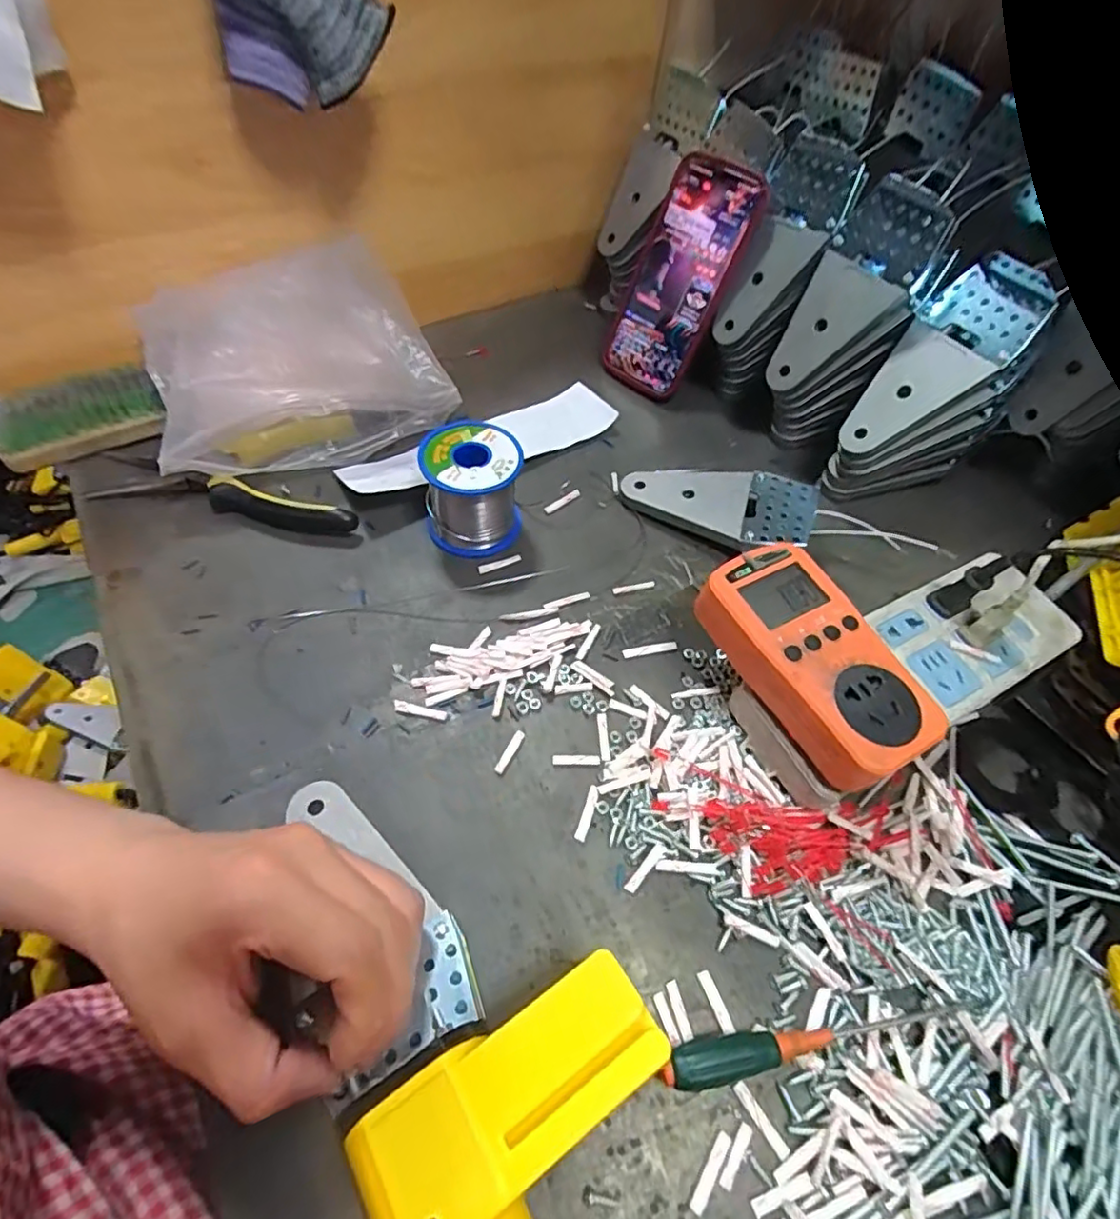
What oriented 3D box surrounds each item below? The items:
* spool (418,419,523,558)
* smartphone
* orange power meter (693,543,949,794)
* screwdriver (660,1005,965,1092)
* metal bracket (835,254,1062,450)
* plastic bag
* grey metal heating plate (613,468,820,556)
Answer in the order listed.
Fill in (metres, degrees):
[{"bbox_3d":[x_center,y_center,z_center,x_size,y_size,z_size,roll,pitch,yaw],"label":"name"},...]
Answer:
[{"bbox_3d":[-0.059,-0.081,0.406,0.062,0.062,0.062,-11,58,-12],"label":"spool"},{"bbox_3d":[0.096,-0.267,0.494,0.081,0.170,0.016,36,31,19],"label":"smartphone"},{"bbox_3d":[0.130,0.027,0.313,0.069,0.029,0.126,-22,60,-19],"label":"orange power meter"},{"bbox_3d":[0.112,0.189,0.262,0.139,0.014,0.018,-4,56,-8],"label":"screwdriver"},{"bbox_3d":[0.259,-0.169,0.414,0.015,0.145,0.070,11,36,-56],"label":"metal bracket"},{"bbox_3d":[-0.195,-0.183,0.445,0.193,0.089,0.136,-20,60,-18],"label":"plastic bag"},{"bbox_3d":[0.112,-0.073,0.437,0.134,0.029,0.071,15,56,5],"label":"grey metal heating plate"}]

